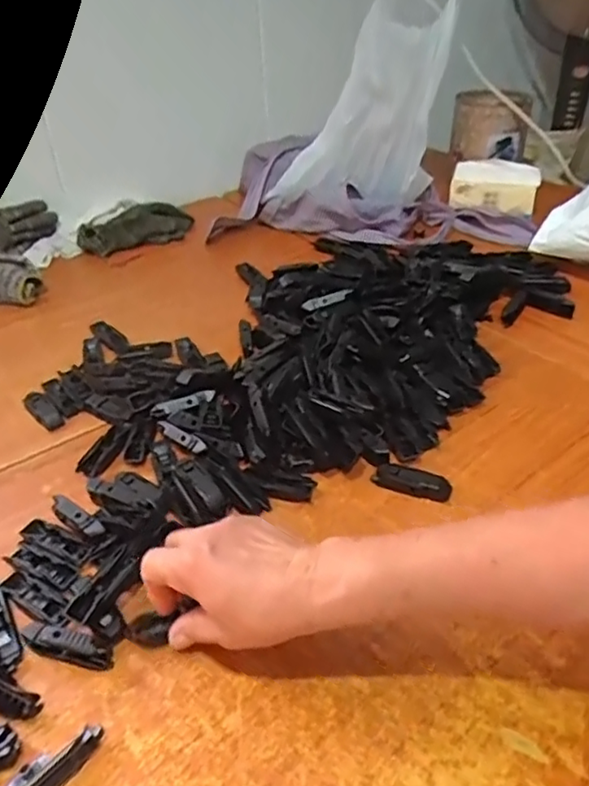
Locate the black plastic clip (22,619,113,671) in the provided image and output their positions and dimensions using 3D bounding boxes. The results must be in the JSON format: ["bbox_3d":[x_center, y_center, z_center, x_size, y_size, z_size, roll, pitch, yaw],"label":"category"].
[{"bbox_3d":[-0.157,0.175,0.421,0.062,0.021,0.016,10,39,15],"label":"black plastic clip"}]

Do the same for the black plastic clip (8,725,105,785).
[{"bbox_3d":[-0.152,0.226,0.358,0.023,0.017,0.081,27,46,32],"label":"black plastic clip"}]

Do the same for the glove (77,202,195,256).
[{"bbox_3d":[-0.252,-0.267,0.978,0.185,0.050,0.069,-18,40,-20],"label":"glove"}]

